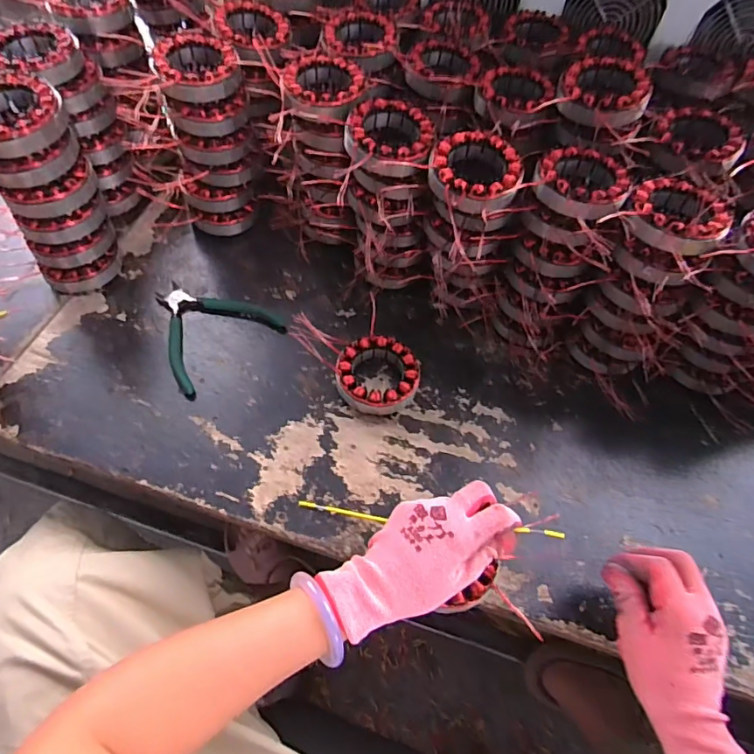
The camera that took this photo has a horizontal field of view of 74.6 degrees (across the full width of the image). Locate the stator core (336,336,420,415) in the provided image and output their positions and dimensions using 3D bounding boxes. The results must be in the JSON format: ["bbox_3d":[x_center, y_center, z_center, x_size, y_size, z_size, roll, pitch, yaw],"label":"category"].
[{"bbox_3d":[0.001,0.000,0.534,0.088,0.037,0.085,3,58,-3],"label":"stator core"}]

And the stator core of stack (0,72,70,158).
[{"bbox_3d":[-0.332,-0.240,0.451,0.085,0.025,0.084,-23,64,-16],"label":"stator core of stack"}]

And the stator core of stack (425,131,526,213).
[{"bbox_3d":[0.095,-0.194,0.473,0.085,0.028,0.088,1,60,-3],"label":"stator core of stack"}]

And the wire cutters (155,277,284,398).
[{"bbox_3d":[-0.200,-0.057,0.560,0.136,0.021,0.131,39,65,18],"label":"wire cutters"}]

